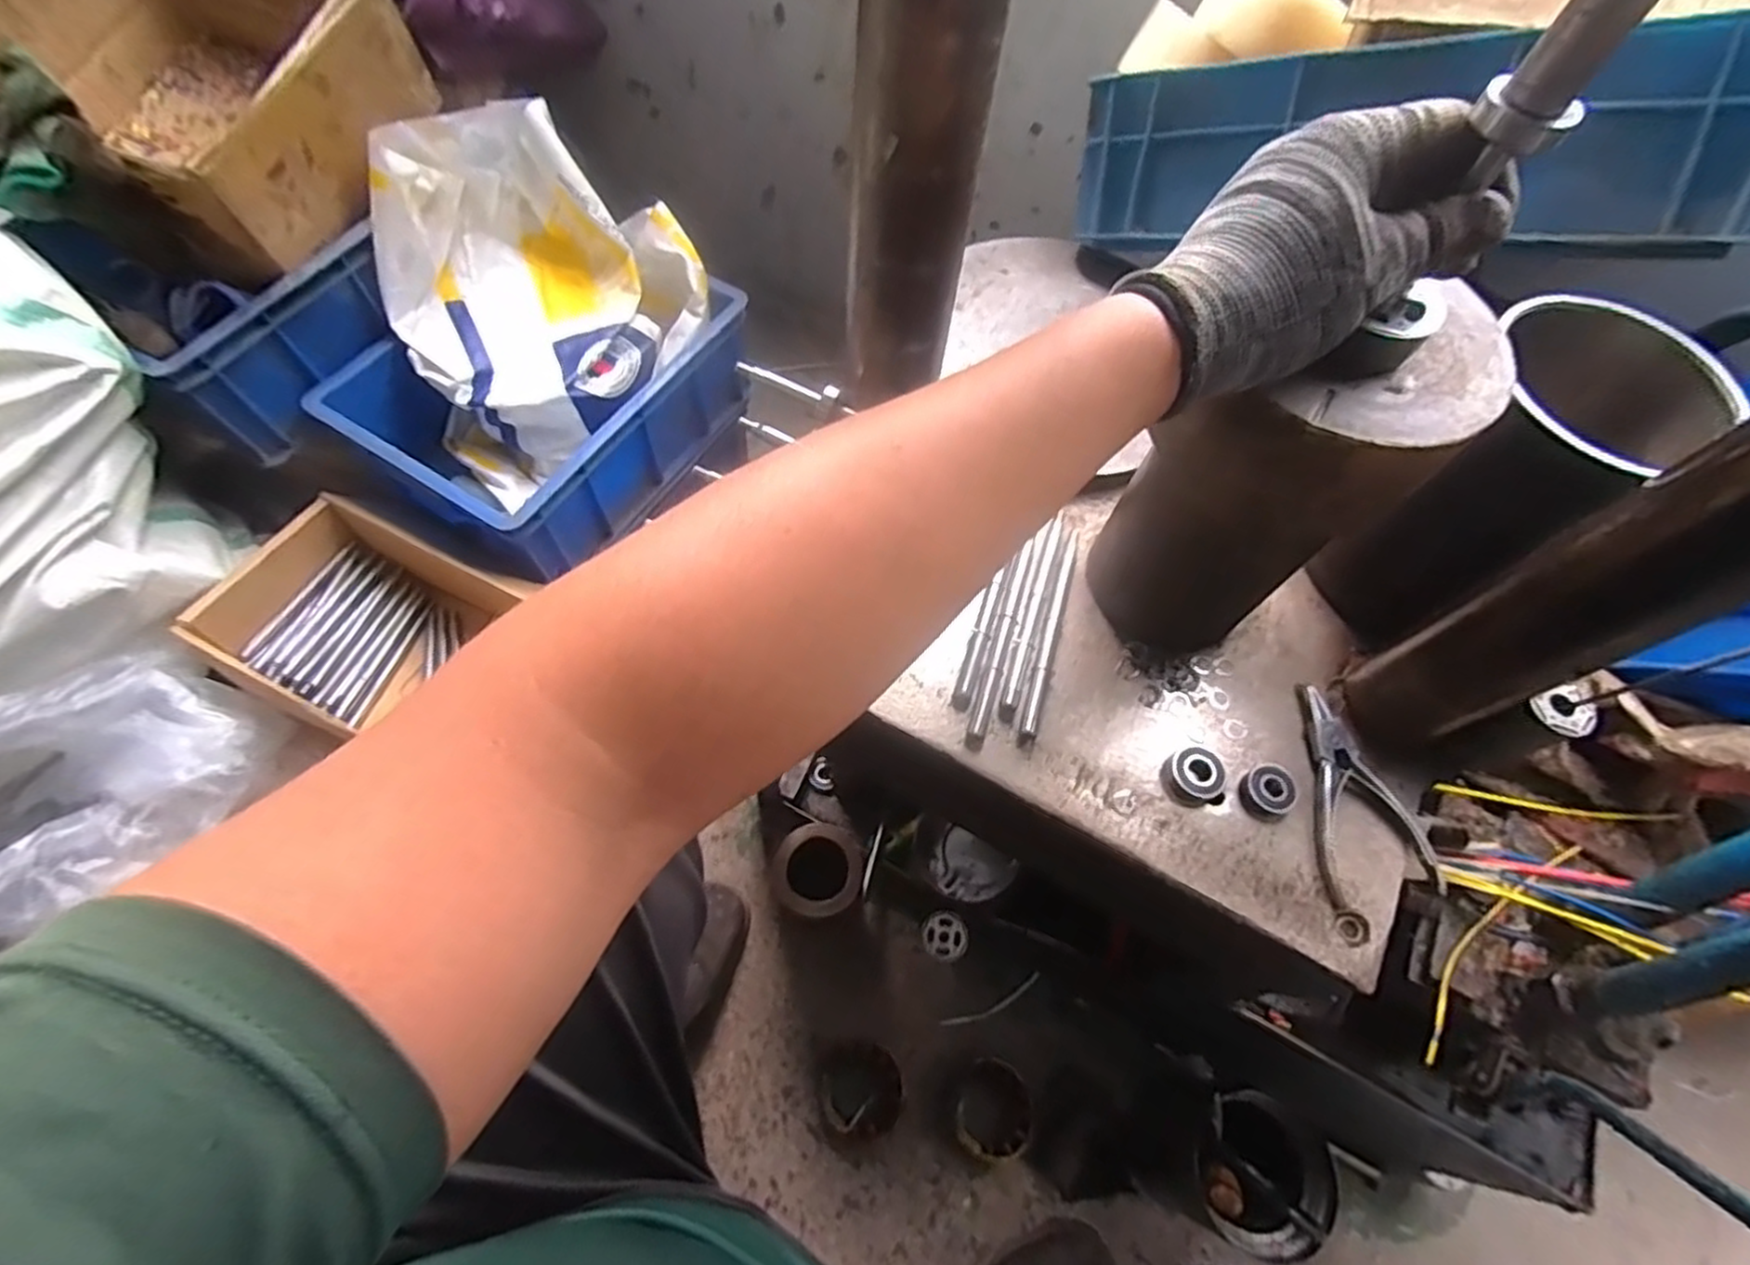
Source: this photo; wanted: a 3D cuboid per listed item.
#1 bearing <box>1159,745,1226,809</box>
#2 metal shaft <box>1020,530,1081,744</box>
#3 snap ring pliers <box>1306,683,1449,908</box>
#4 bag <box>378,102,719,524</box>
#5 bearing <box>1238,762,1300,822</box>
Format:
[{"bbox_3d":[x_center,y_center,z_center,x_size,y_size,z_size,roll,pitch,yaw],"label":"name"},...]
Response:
[{"bbox_3d":[0.201,0.091,0.464,0.035,0.015,0.034,2,63,-3],"label":"bearing"},{"bbox_3d":[0.122,-0.004,0.501,0.011,0.006,0.166,17,63,5],"label":"metal shaft"},{"bbox_3d":[0.299,0.101,0.467,0.071,0.011,0.131,-9,64,-9],"label":"snap ring pliers"},{"bbox_3d":[-0.379,-0.376,0.825,0.331,0.238,0.273,-38,72,-20],"label":"bag"},{"bbox_3d":[0.249,0.100,0.464,0.031,0.010,0.033,2,63,-3],"label":"bearing"}]

